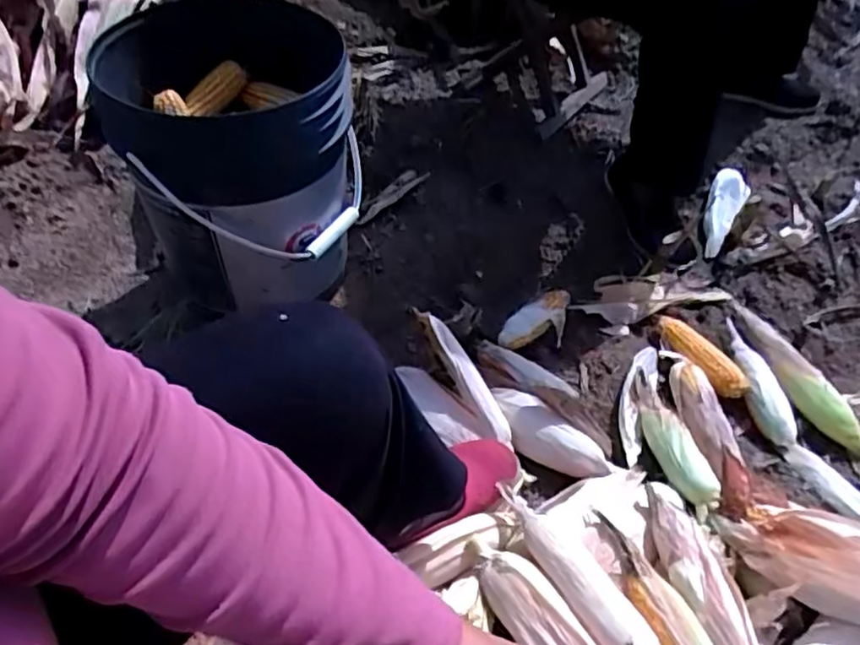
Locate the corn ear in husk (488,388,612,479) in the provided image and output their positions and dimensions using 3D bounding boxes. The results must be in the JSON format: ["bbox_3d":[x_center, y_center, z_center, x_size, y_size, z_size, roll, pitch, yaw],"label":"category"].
[{"bbox_3d":[0.152,0.155,0.879,0.176,0.056,0.066,31,58,19],"label":"corn ear in husk"}]

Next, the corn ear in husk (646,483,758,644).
[{"bbox_3d":[0.299,0.296,0.723,0.076,0.059,0.271,-4,54,-5],"label":"corn ear in husk"}]

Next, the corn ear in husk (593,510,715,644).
[{"bbox_3d":[0.240,0.291,0.710,0.051,0.041,0.204,-14,56,-12],"label":"corn ear in husk"}]

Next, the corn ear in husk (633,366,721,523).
[{"bbox_3d":[0.321,0.154,0.897,0.052,0.042,0.238,-3,35,-4],"label":"corn ear in husk"}]

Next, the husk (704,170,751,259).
[{"bbox_3d":[0.562,-0.208,1.273,0.069,0.033,0.209,20,70,12],"label":"husk"}]

